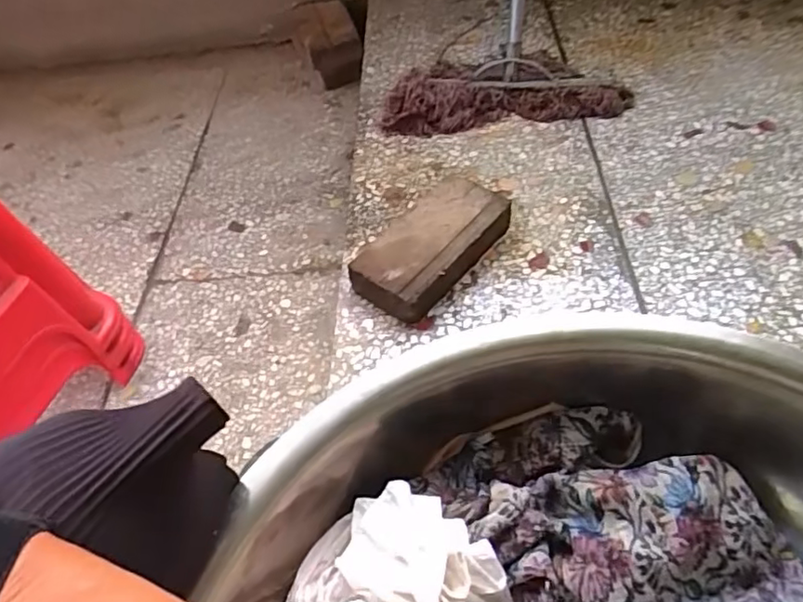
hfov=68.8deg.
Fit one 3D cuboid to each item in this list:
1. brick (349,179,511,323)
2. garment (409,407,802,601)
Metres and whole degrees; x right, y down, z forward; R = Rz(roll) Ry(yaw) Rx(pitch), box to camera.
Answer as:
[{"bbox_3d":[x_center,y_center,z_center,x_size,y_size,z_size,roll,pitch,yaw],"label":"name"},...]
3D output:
[{"bbox_3d":[0.040,-0.071,0.767,0.102,0.053,0.218,34,61,28],"label":"brick"},{"bbox_3d":[0.179,0.184,0.496,0.306,0.060,0.176,2,51,8],"label":"garment"}]

